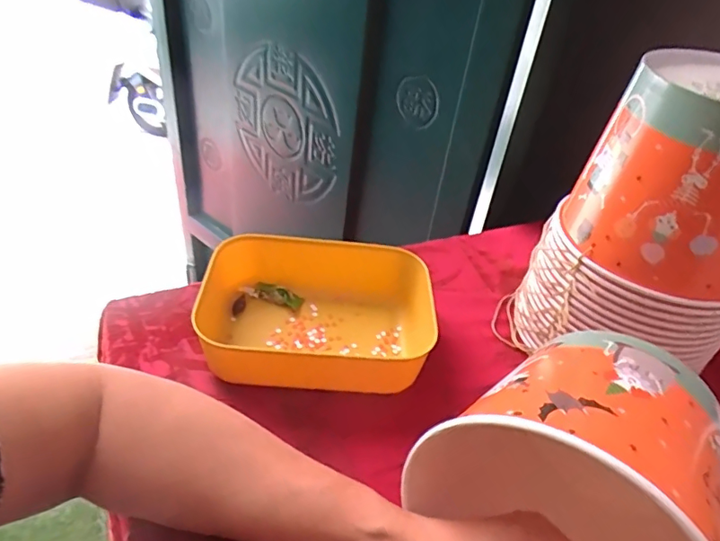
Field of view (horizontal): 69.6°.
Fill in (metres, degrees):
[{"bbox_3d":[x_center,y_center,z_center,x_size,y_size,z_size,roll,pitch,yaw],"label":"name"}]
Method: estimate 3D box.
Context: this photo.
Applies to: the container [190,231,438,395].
[{"bbox_3d":[-0.037,0.039,0.450,0.191,0.057,0.143,4,39,-3],"label":"container"}]

